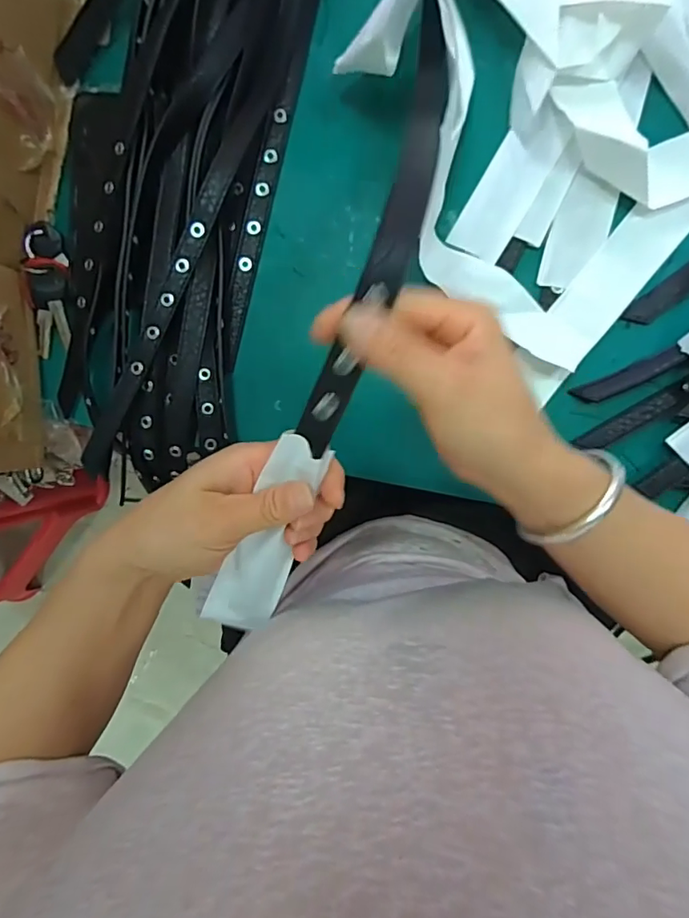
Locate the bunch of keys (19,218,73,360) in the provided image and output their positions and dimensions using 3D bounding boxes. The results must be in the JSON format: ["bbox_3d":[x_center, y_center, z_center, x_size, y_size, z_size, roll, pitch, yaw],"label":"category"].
[{"bbox_3d":[-0.250,-0.143,0.434,0.037,0.027,0.106,3,95,4],"label":"bunch of keys"}]

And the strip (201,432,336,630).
[{"bbox_3d":[-0.048,0.049,0.306,0.040,0.014,0.150,23,119,2],"label":"strip"}]

